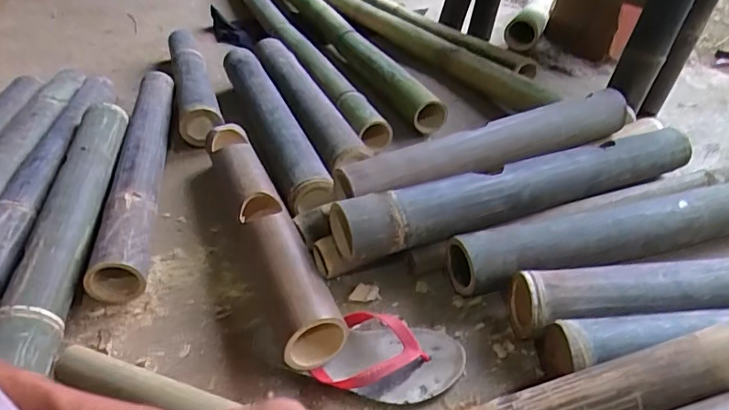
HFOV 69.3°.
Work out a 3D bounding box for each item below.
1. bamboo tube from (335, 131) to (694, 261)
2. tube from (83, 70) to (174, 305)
[{"bbox_3d":[0.232,-0.026,0.726,0.561,0.068,0.062,-14,39,-15],"label":"bamboo tube"},{"bbox_3d":[-0.380,-0.081,0.908,0.076,0.075,0.615,-9,38,-8],"label":"tube"}]

